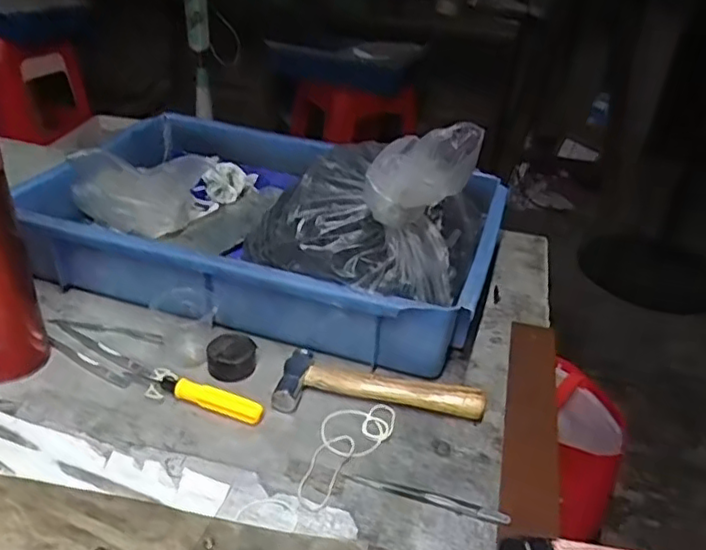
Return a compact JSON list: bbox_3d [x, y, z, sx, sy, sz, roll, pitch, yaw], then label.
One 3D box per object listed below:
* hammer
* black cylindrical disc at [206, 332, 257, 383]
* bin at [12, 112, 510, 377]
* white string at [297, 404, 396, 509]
[{"bbox_3d":[0.022,0.091,0.488,0.155,0.020,0.060,8,31,7],"label":"hammer"},{"bbox_3d":[-0.098,0.064,0.511,0.039,0.020,0.039,-1,31,-8],"label":"black cylindrical disc"},{"bbox_3d":[-0.082,-0.093,0.619,0.448,0.187,0.302,13,32,15],"label":"bin"},{"bbox_3d":[-0.011,0.122,0.451,0.047,0.005,0.106,23,35,29],"label":"white string"}]

